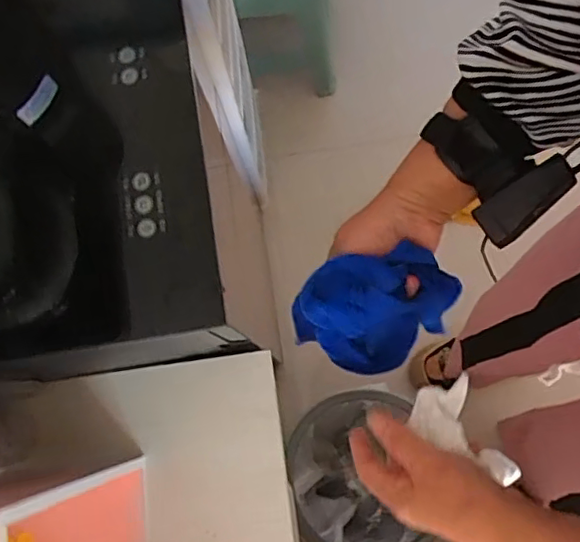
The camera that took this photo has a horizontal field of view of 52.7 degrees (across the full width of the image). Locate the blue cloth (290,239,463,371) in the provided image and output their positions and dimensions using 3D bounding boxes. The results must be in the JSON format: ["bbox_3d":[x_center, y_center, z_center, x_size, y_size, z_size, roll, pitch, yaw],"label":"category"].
[{"bbox_3d":[0.068,0.030,0.442,0.123,0.064,0.080,-13,76,-3],"label":"blue cloth"}]

